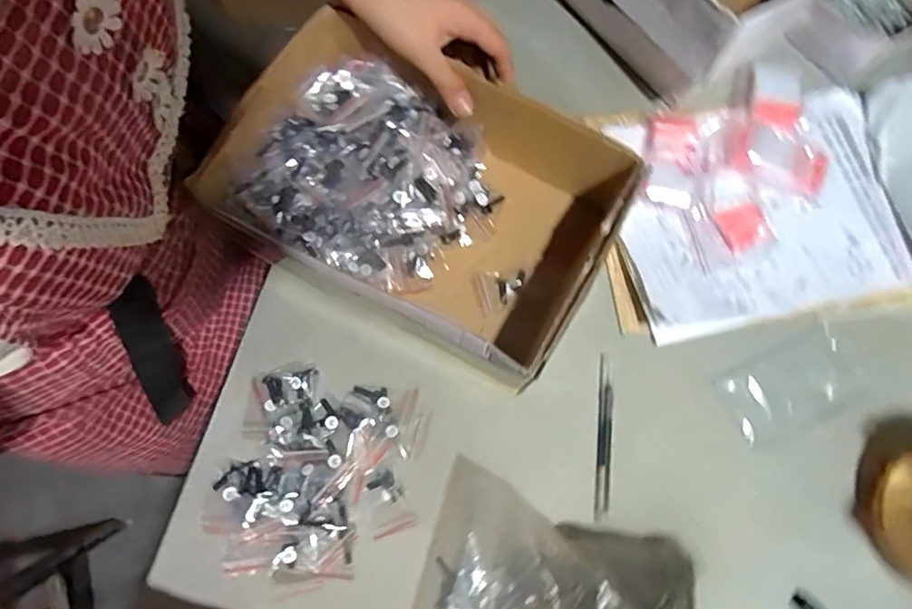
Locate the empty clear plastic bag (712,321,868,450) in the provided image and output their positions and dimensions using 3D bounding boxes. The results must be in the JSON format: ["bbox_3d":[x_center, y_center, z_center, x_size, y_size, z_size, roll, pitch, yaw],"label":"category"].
[{"bbox_3d":[0.294,0.073,0.489,0.118,0.004,0.071,-26,76,-5],"label":"empty clear plastic bag"}]

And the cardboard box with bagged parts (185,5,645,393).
[{"bbox_3d":[-0.024,-0.090,0.477,0.313,0.102,0.221,29,77,8],"label":"cardboard box with bagged parts"}]

